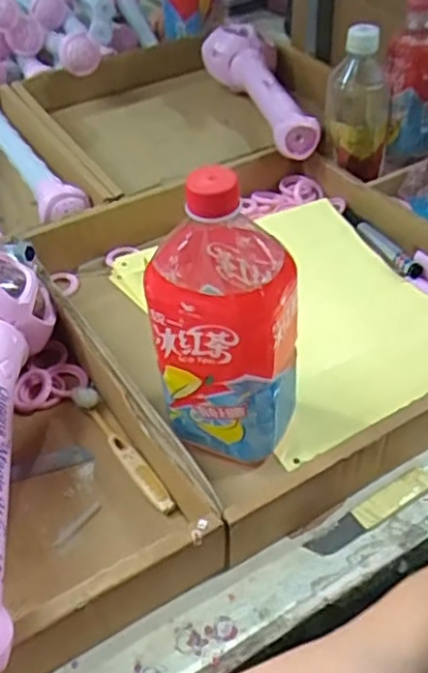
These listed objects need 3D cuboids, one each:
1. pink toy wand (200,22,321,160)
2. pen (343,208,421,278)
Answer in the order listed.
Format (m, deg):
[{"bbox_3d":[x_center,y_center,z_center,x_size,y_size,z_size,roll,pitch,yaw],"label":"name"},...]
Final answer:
[{"bbox_3d":[0.059,-0.320,0.866,0.083,0.054,0.331,-10,44,-9],"label":"pink toy wand"},{"bbox_3d":[0.168,-0.098,0.690,0.015,0.015,0.124,-21,47,-19],"label":"pen"}]

